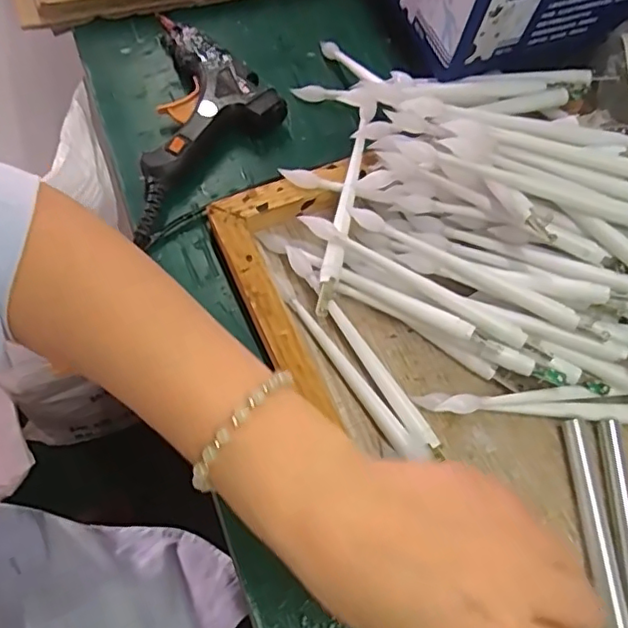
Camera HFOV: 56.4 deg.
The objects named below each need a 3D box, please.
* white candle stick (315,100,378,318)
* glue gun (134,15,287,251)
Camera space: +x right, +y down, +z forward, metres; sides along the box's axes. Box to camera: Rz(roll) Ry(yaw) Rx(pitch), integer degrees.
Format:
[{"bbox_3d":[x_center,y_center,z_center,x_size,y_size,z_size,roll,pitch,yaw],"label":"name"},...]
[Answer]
[{"bbox_3d":[0.020,-0.067,0.360,0.011,0.014,0.146,13,65,1],"label":"white candle stick"},{"bbox_3d":[-0.065,-0.126,0.385,0.087,0.025,0.167,2,65,-4],"label":"glue gun"}]

